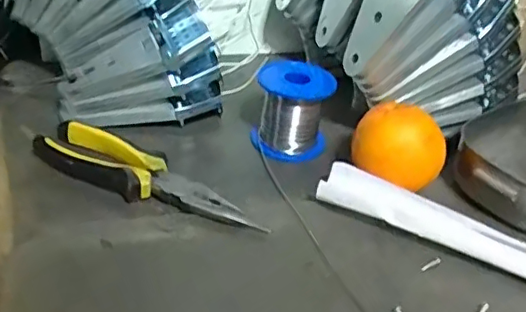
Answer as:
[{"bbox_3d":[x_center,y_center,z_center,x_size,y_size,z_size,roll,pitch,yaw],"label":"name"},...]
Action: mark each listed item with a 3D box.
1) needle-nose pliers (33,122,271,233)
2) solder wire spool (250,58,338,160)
[{"bbox_3d":[-0.088,0.016,0.435,0.185,0.023,0.041,19,36,18],"label":"needle-nose pliers"},{"bbox_3d":[0.025,-0.042,0.506,0.062,0.067,0.059,8,34,2],"label":"solder wire spool"}]

